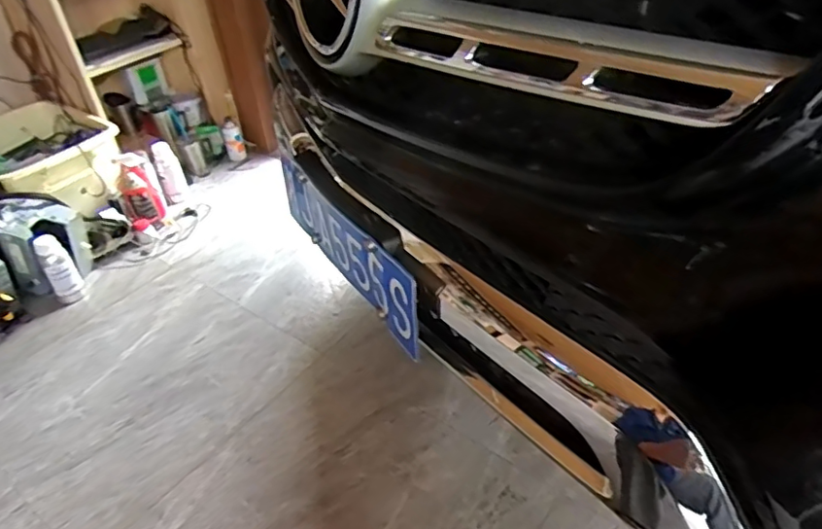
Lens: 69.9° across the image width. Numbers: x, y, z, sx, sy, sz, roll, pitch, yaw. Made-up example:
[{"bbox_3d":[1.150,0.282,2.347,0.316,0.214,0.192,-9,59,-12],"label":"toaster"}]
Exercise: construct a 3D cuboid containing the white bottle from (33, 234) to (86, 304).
[{"bbox_3d":[-0.898,0.013,1.503,0.070,0.179,0.053,-29,44,-26],"label":"white bottle"}]

